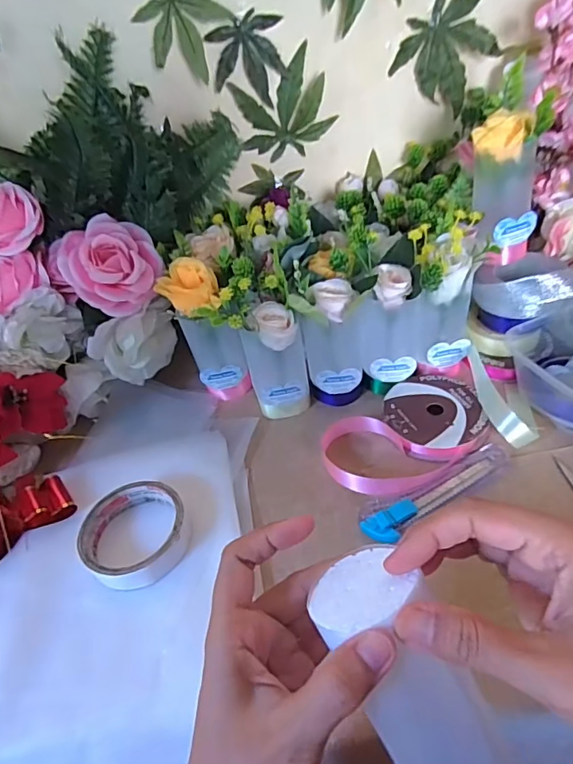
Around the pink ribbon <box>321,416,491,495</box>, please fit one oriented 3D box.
[{"bbox_3d":[0.103,0.069,0.444,0.144,0.029,0.068,3,42,12],"label":"pink ribbon"}]

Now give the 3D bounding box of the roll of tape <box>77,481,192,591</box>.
[{"bbox_3d":[-0.124,0.123,0.410,0.084,0.026,0.088,-5,41,4],"label":"roll of tape"}]

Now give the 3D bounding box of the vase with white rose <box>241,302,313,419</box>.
[{"bbox_3d":[-0.008,-0.018,0.486,0.059,0.113,0.045,-6,41,2],"label":"vase with white rose"}]

